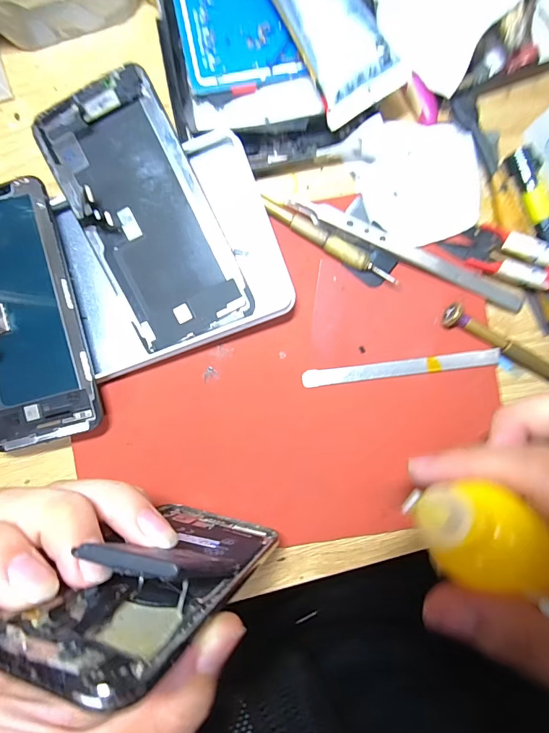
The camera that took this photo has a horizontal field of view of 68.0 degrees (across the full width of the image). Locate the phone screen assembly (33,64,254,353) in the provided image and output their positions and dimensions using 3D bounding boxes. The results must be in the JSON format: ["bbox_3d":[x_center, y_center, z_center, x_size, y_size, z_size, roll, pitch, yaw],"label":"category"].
[{"bbox_3d":[-0.068,-0.079,0.215,0.066,0.005,0.133,-25,98,5],"label":"phone screen assembly"}]

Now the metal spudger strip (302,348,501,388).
[{"bbox_3d":[0.073,0.001,0.234,0.112,0.004,0.009,-7,90,2],"label":"metal spudger strip"}]

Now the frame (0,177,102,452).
[{"bbox_3d":[-0.140,-0.028,0.221,0.067,0.005,0.138,-14,90,4],"label":"frame"}]

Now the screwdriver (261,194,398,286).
[{"bbox_3d":[0.030,-0.069,0.229,0.085,0.012,0.010,35,90,1],"label":"screwdriver"}]

